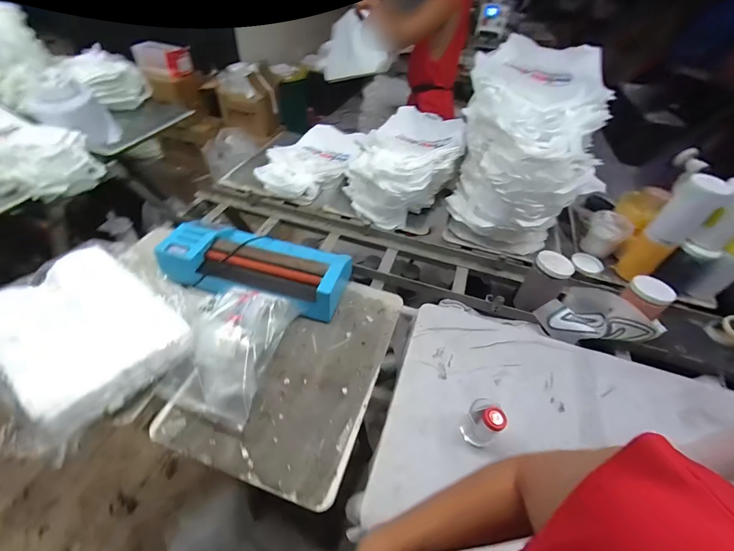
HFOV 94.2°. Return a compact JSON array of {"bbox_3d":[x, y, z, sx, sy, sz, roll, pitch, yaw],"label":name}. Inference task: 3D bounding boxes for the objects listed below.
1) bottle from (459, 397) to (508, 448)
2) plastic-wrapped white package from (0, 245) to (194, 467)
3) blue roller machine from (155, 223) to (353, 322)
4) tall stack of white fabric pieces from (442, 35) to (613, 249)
[{"bbox_3d":[0.234,0.299,0.702,0.060,0.097,0.077,-19,50,-20],"label":"bottle"},{"bbox_3d":[-0.673,0.126,0.780,0.446,0.096,0.343,31,51,22],"label":"plastic-wrapped white package"},{"bbox_3d":[-0.300,-0.029,0.969,0.483,0.121,0.232,12,47,6],"label":"blue roller machine"},{"bbox_3d":[0.516,-0.431,1.170,0.369,0.463,0.615,12,47,8],"label":"tall stack of white fabric pieces"}]

